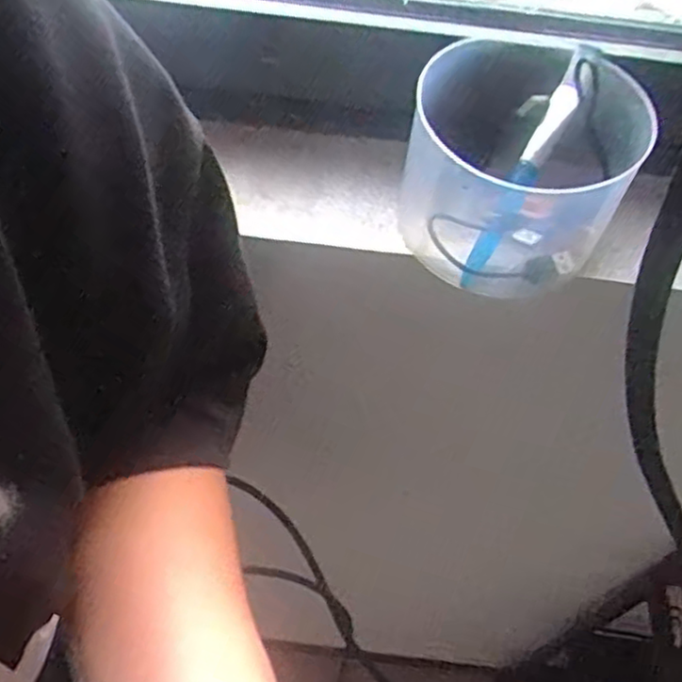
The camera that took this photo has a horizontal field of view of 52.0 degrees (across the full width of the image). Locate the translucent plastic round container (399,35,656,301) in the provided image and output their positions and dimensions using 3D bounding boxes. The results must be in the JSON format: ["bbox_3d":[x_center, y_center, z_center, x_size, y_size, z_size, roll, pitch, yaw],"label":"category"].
[{"bbox_3d":[0.089,-0.096,0.358,0.099,0.087,0.120,16,57,7],"label":"translucent plastic round container"}]

